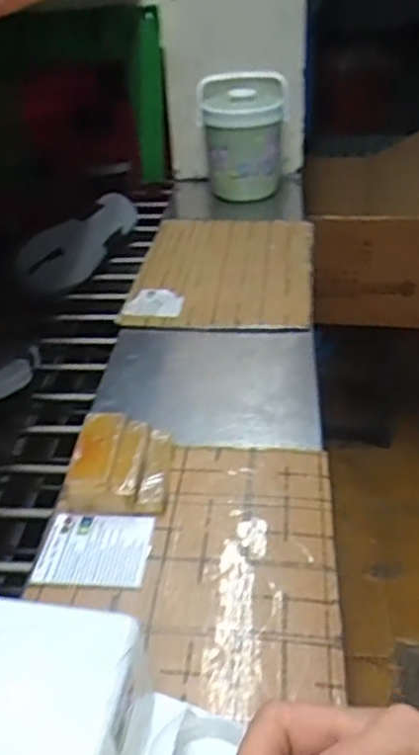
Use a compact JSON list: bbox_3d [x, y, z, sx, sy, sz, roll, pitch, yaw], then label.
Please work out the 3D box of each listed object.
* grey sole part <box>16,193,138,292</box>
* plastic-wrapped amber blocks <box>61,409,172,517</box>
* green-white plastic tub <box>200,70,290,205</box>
[{"bbox_3d":[-0.210,-0.231,1.173,0.275,0.094,0.023,-42,13,-35],"label":"grey sole part"},{"bbox_3d":[-0.079,0.074,0.625,0.088,0.043,0.104,1,35,6],"label":"plastic-wrapped amber blocks"},{"bbox_3d":[0.065,-0.436,1.291,0.162,0.204,0.188,-2,35,1],"label":"green-white plastic tub"}]

